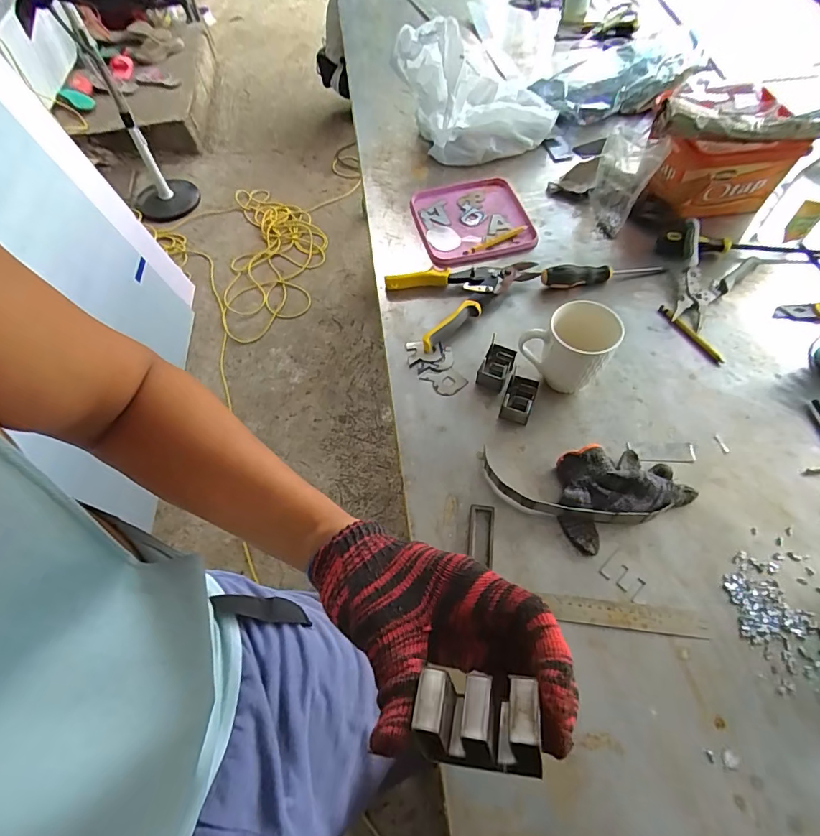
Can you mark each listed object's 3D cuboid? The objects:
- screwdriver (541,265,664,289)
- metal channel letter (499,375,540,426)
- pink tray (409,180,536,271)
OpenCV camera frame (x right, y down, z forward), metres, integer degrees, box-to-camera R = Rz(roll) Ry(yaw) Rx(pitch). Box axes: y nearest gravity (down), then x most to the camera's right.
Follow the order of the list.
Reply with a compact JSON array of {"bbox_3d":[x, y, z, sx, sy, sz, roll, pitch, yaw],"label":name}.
[{"bbox_3d":[0.298,-0.228,0.714,0.194,0.032,0.032,-9,60,-4],"label":"screwdriver"},{"bbox_3d":[0.143,-0.025,0.602,0.036,0.035,0.058,18,62,12],"label":"metal channel letter"},{"bbox_3d":[0.109,-0.347,0.805,0.189,0.017,0.205,-17,61,-8],"label":"pink tray"}]

